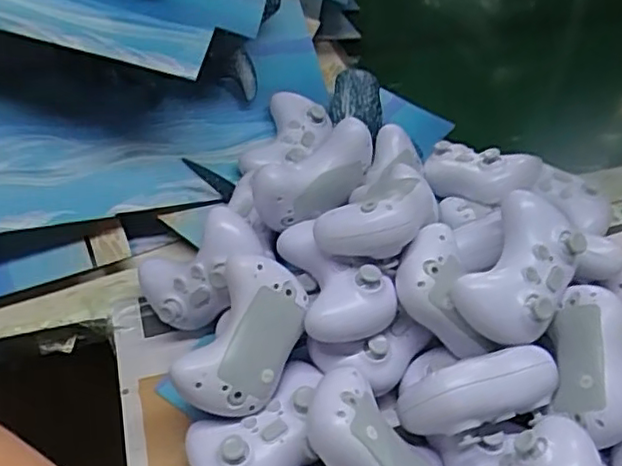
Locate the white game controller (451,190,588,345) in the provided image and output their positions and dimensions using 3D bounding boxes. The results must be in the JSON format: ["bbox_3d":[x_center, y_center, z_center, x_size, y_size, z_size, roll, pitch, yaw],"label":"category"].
[{"bbox_3d":[0.156,0.026,0.466,0.065,0.048,0.115,25,66,21],"label":"white game controller"}]

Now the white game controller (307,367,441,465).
[{"bbox_3d":[0.041,0.144,0.417,0.106,0.049,0.056,50,23,-4],"label":"white game controller"}]

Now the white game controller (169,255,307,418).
[{"bbox_3d":[-0.049,0.075,0.455,0.067,0.043,0.109,29,72,-10],"label":"white game controller"}]

